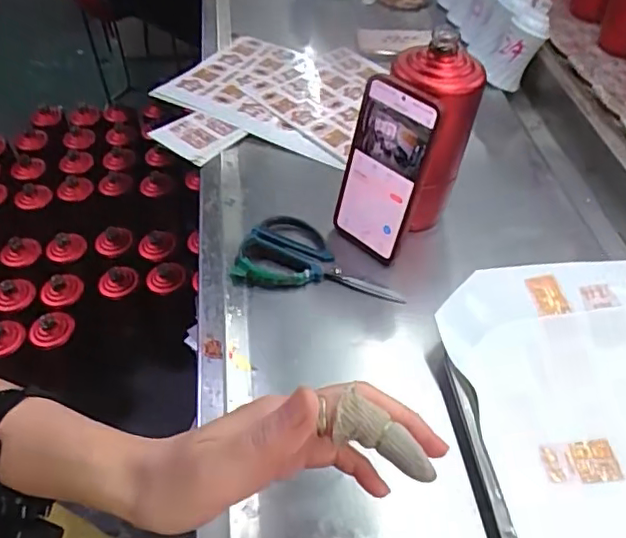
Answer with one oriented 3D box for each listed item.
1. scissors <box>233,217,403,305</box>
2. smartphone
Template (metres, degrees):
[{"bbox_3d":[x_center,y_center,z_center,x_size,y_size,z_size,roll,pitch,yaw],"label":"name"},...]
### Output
[{"bbox_3d":[0.007,-0.010,0.574,0.157,0.012,0.100,6,48,6],"label":"scissors"},{"bbox_3d":[0.062,-0.091,0.545,0.013,0.161,0.087,-21,49,-38],"label":"smartphone"}]

